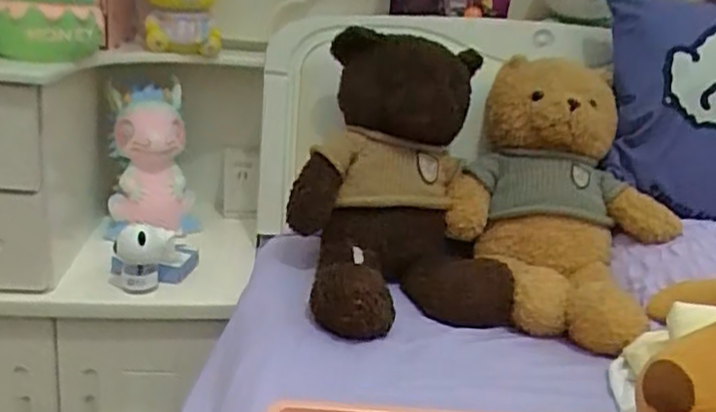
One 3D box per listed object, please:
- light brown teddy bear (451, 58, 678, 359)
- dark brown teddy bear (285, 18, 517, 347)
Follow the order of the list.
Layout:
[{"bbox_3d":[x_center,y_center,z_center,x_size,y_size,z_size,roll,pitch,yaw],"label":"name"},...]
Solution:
[{"bbox_3d":[0.265,-0.022,0.875,0.270,0.265,0.299,12,18,22],"label":"light brown teddy bear"},{"bbox_3d":[0.052,-0.024,0.837,0.252,0.313,0.311,1,17,-10],"label":"dark brown teddy bear"}]

